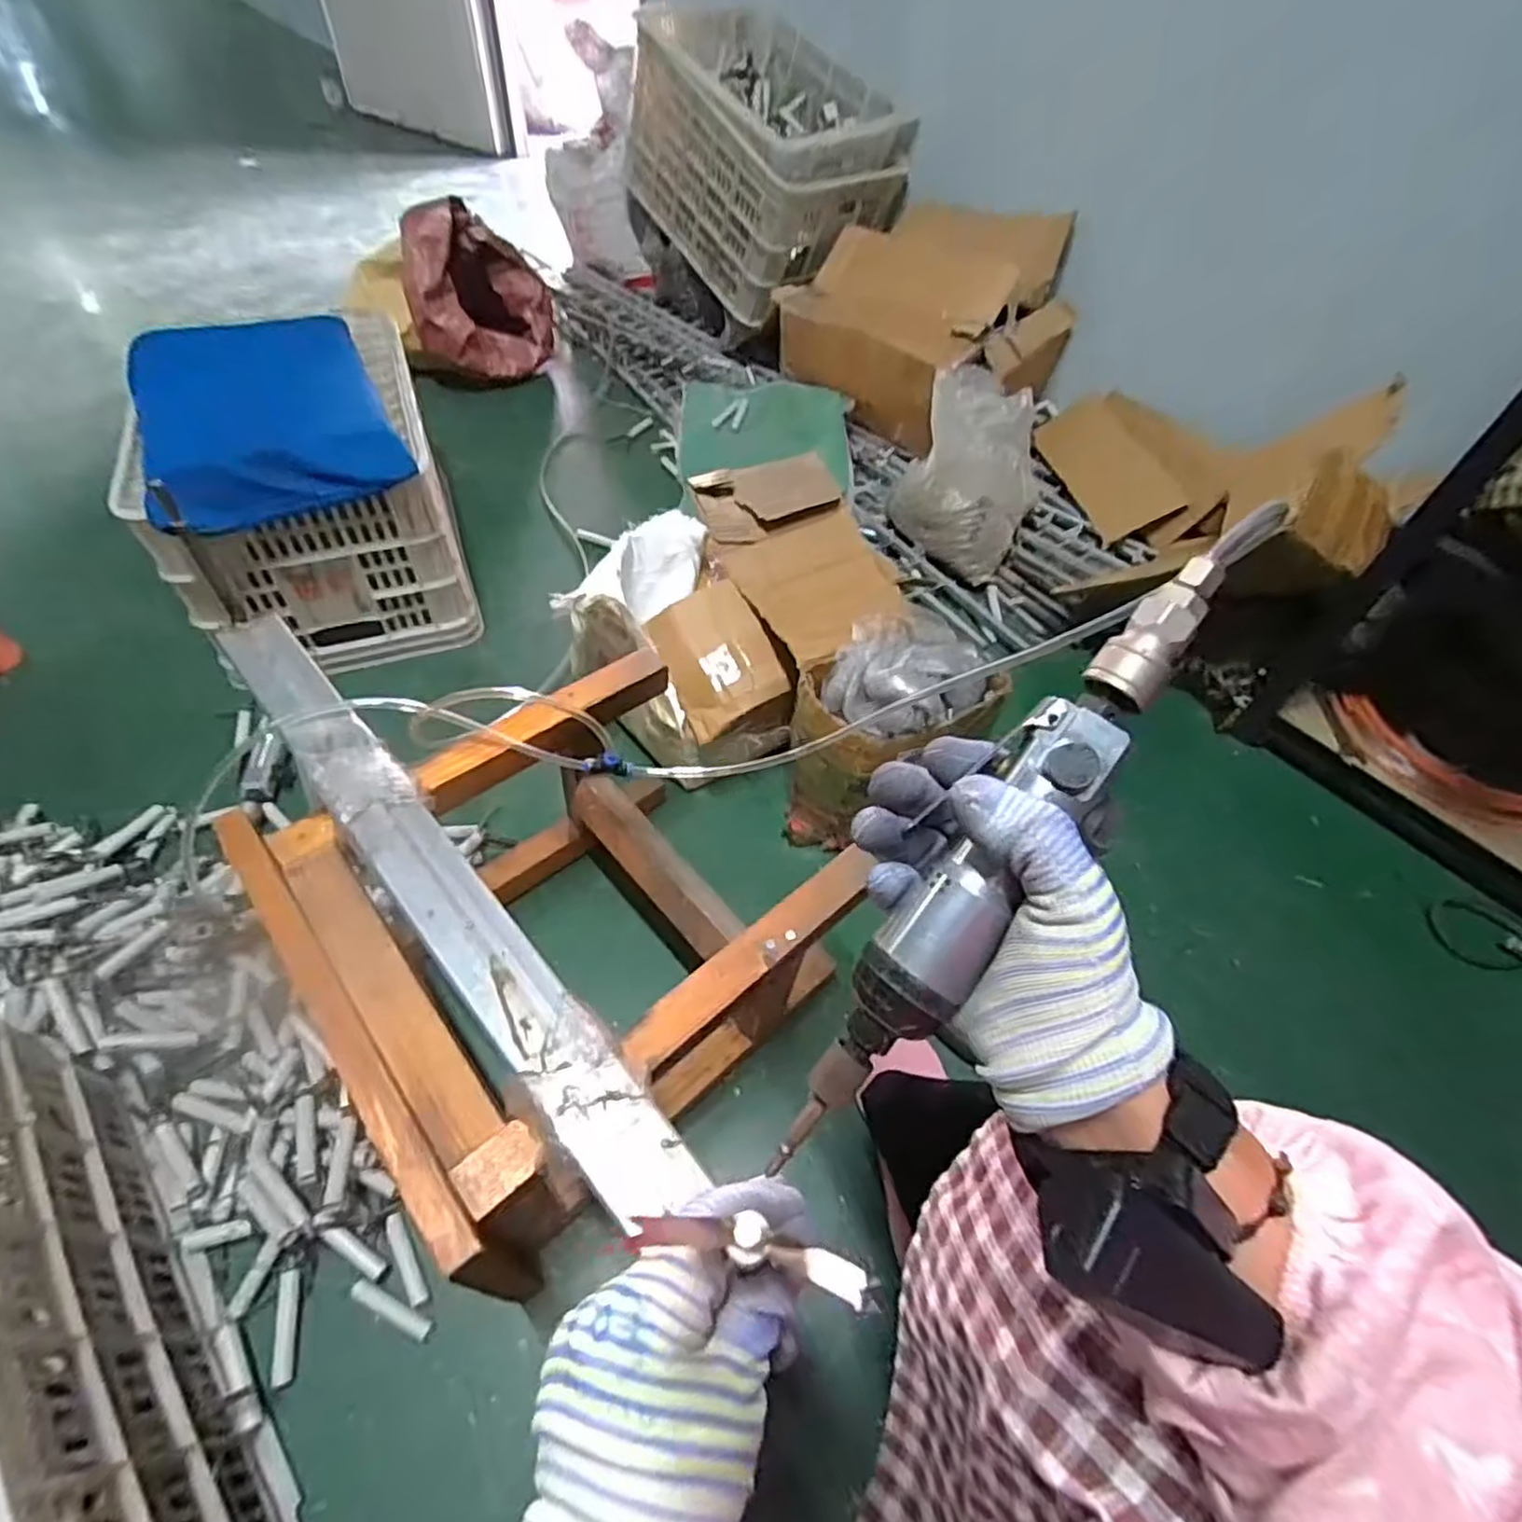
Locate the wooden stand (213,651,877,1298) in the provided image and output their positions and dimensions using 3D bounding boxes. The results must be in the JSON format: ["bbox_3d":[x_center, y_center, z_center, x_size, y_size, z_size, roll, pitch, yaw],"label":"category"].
[{"bbox_3d":[-0.167,0.149,0.675,0.388,0.261,0.368,-33,62,-27],"label":"wooden stand"}]

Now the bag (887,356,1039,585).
[{"bbox_3d":[0.359,-0.499,1.230,0.220,0.192,0.250,25,54,13],"label":"bag"}]

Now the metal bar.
[{"bbox_3d":[-0.266,0.068,0.556,0.059,0.019,0.621,-34,63,-27],"label":"metal bar"}]

